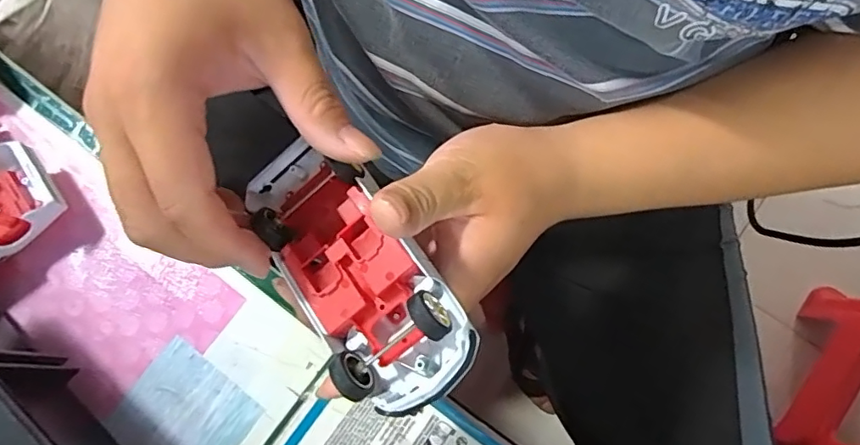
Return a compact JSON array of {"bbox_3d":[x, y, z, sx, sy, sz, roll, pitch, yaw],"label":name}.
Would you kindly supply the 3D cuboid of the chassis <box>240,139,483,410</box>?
[{"bbox_3d":[-0.032,0.019,0.237,0.057,0.039,0.130,-45,71,11],"label":"chassis"}]

